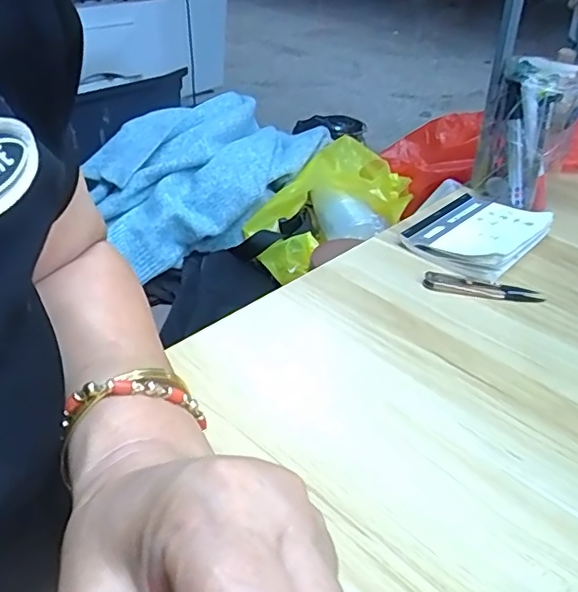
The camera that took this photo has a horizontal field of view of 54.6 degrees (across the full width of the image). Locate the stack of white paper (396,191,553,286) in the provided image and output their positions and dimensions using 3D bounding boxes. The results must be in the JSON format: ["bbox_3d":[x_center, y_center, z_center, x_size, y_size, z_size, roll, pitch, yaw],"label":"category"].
[{"bbox_3d":[0.189,-0.064,0.568,0.141,0.033,0.109,-25,44,-35],"label":"stack of white paper"}]

